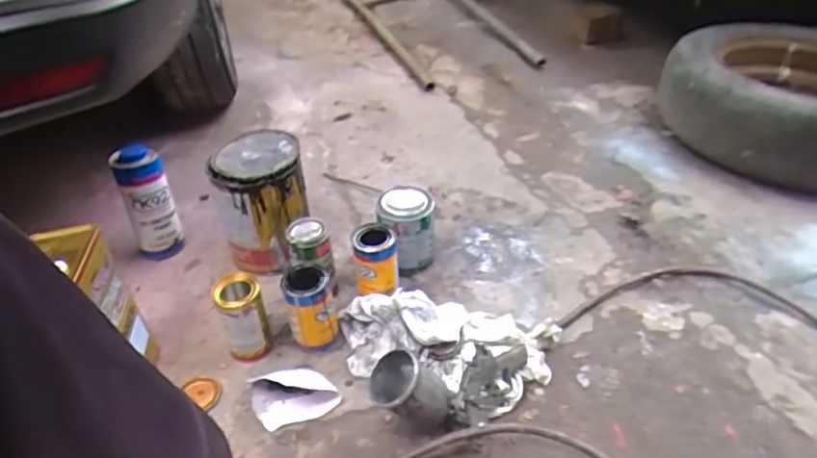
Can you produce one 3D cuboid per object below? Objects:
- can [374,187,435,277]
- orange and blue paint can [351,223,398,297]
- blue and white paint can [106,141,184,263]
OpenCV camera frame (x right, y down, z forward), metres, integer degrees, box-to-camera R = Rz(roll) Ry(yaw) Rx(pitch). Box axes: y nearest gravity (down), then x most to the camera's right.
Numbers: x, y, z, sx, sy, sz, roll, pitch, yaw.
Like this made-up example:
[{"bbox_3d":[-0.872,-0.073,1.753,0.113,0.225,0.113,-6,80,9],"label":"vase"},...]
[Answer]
[{"bbox_3d":[-0.003,0.004,1.072,0.099,0.141,0.097,-3,39,0],"label":"can"},{"bbox_3d":[-0.056,0.056,0.990,0.069,0.119,0.073,-2,39,2],"label":"orange and blue paint can"},{"bbox_3d":[-0.477,-0.042,1.089,0.083,0.219,0.068,-19,41,-19],"label":"blue and white paint can"}]

